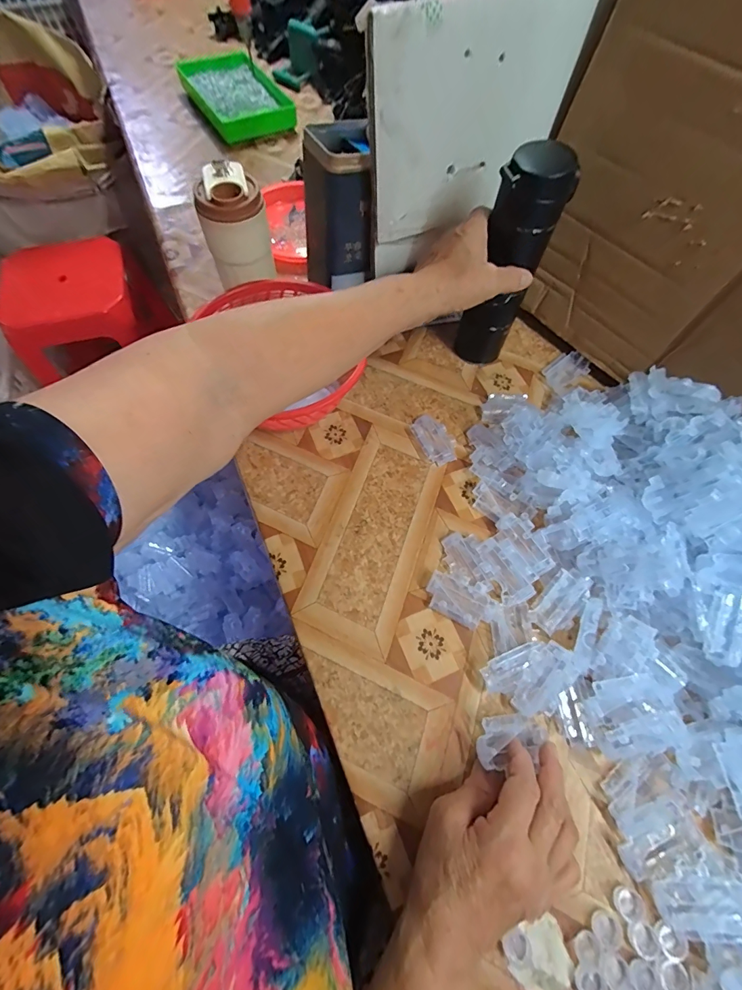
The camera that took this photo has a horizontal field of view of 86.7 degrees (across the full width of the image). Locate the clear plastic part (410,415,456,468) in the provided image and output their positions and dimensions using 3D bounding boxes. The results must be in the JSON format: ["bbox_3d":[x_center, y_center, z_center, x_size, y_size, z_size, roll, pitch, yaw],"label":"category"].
[{"bbox_3d":[0.079,-0.070,0.480,0.045,0.015,0.068,-19,68,-9],"label":"clear plastic part"}]

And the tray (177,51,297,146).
[{"bbox_3d":[-0.257,-0.784,0.770,0.165,0.033,0.279,-26,69,-12],"label":"tray"}]

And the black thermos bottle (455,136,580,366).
[{"bbox_3d":[0.147,-0.244,0.445,0.071,0.228,0.055,6,64,0],"label":"black thermos bottle"}]

